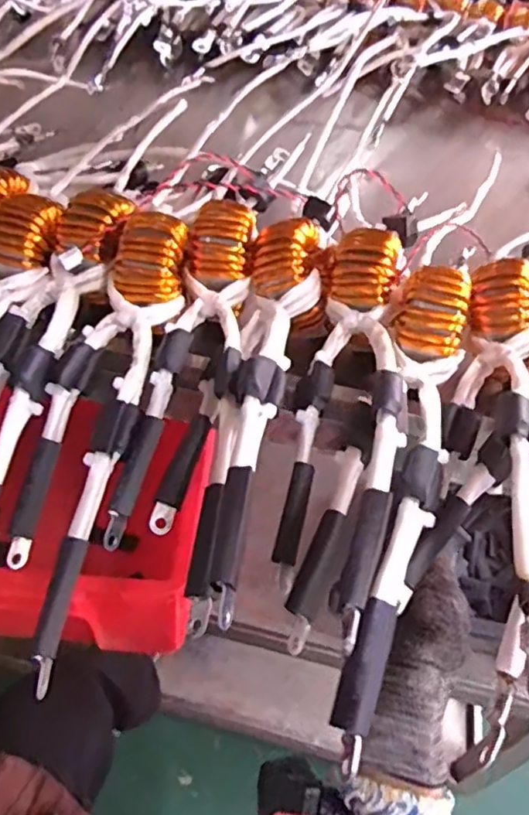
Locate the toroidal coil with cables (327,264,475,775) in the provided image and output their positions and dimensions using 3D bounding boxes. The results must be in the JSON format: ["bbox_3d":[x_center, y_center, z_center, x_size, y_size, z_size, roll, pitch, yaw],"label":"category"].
[{"bbox_3d":[0.061,0.025,0.327,0.070,0.063,0.280,15,49,8],"label":"toroidal coil with cables"}]

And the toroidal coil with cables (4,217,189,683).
[{"bbox_3d":[-0.102,0.001,0.361,0.059,0.039,0.290,10,68,4],"label":"toroidal coil with cables"}]

